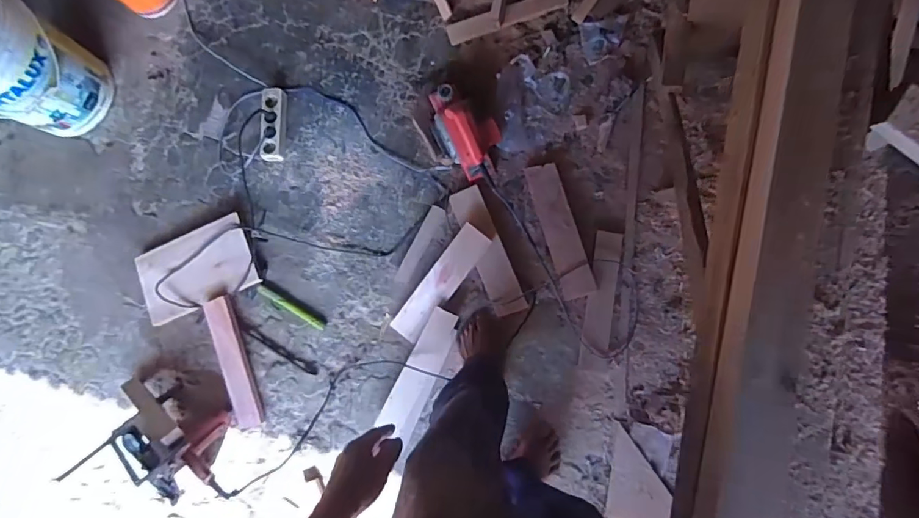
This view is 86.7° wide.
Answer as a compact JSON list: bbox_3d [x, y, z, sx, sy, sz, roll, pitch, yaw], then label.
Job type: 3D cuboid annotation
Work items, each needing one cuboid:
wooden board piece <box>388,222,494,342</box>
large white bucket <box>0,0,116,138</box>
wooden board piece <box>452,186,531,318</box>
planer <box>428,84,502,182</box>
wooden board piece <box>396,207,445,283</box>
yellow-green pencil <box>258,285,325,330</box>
[{"bbox_3d":[-0.049,0.065,1.269,0.082,0.031,0.335,38,93,2],"label":"wooden board piece"},{"bbox_3d":[-1.210,-0.532,1.316,0.312,0.355,0.308,-1,84,5],"label":"large white bucket"},{"bbox_3d":[0.075,-0.018,1.274,0.083,0.019,0.340,-23,89,-1],"label":"wooden board piece"},{"bbox_3d":[0.014,-0.347,1.271,0.149,0.147,0.264,-30,82,2],"label":"planer"},{"bbox_3d":[-0.104,-0.036,1.301,0.041,0.021,0.222,27,87,7],"label":"wooden board piece"},{"bbox_3d":[-0.461,0.134,1.327,0.211,0.013,0.020,32,88,8],"label":"yellow-green pencil"}]

